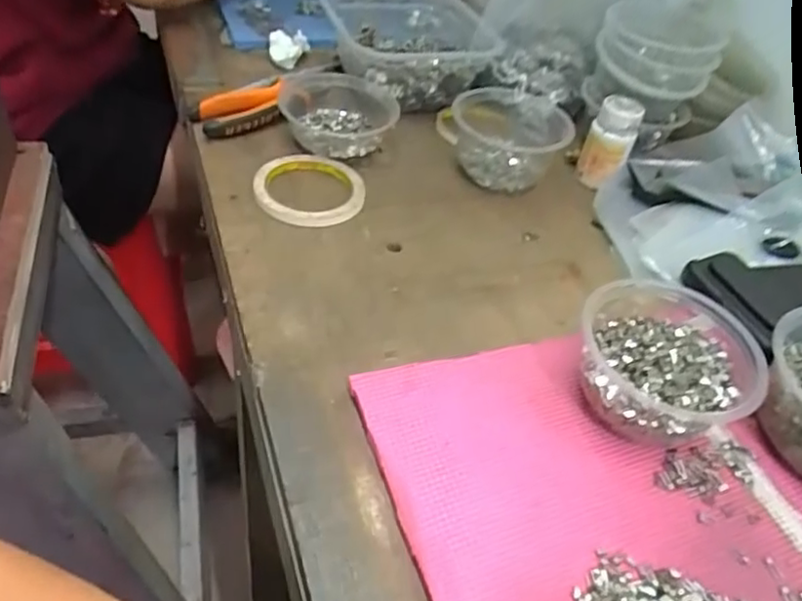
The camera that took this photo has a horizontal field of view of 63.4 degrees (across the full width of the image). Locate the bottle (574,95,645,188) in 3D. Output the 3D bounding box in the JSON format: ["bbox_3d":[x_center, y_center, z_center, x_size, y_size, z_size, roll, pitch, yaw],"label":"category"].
[{"bbox_3d":[0.206,-0.158,0.644,0.048,0.074,0.042,-14,49,-23],"label":"bottle"}]

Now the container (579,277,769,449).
[{"bbox_3d":[0.178,0.043,0.440,0.110,0.060,0.112,6,44,-6],"label":"container"}]

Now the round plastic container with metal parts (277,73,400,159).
[{"bbox_3d":[-0.064,-0.180,0.648,0.118,0.041,0.111,6,44,-6],"label":"round plastic container with metal parts"}]

